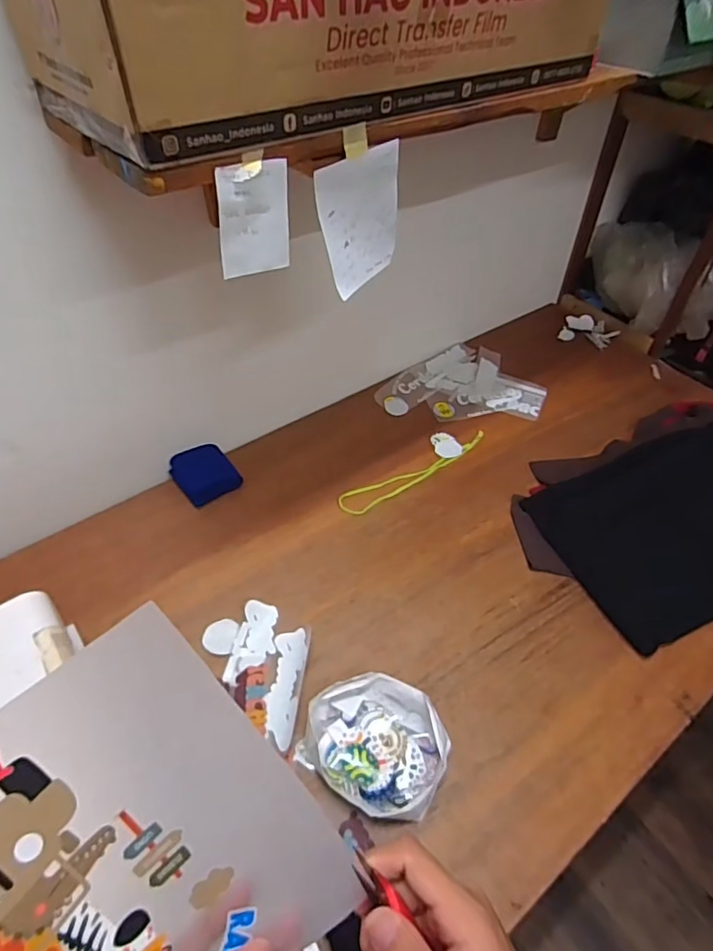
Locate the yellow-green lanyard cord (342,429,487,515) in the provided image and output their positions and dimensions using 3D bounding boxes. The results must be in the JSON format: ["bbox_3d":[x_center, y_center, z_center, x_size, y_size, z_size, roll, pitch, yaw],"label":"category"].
[{"bbox_3d":[0.130,-0.012,1.138,0.376,0.010,0.055,-26,54,-22],"label":"yellow-green lanyard cord"}]

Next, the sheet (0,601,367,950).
[{"bbox_3d":[-0.114,0.201,0.242,0.207,0.019,0.196,-42,102,-36],"label":"sheet"}]

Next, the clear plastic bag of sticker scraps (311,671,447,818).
[{"bbox_3d":[0.027,0.374,0.768,0.191,0.043,0.165,21,52,17],"label":"clear plastic bag of sticker scraps"}]

